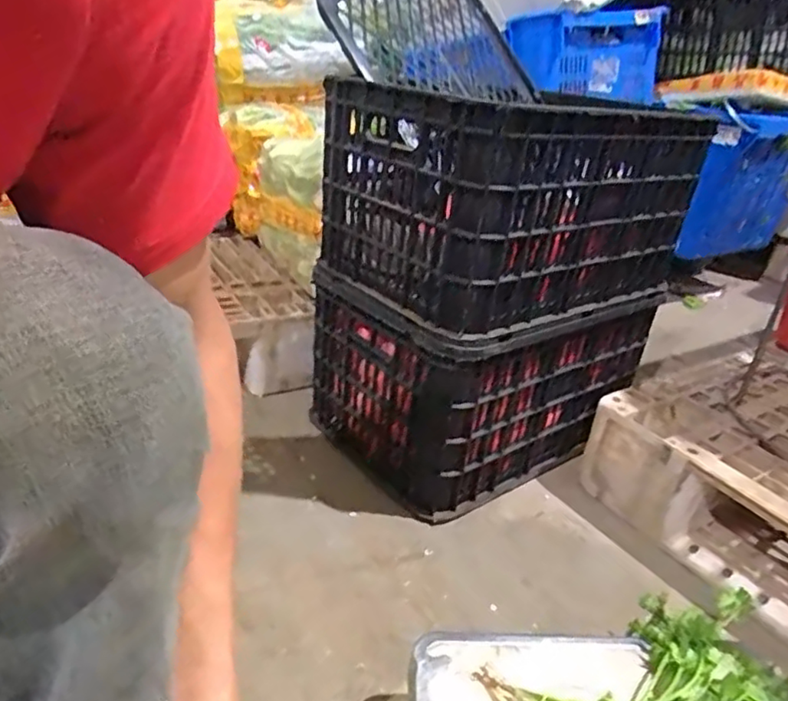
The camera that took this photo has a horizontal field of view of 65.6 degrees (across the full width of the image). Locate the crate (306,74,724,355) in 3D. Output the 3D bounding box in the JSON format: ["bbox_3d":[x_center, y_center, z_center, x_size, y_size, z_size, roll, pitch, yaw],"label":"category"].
[{"bbox_3d":[0.170,-0.206,0.866,0.445,0.265,0.301,-12,32,-33],"label":"crate"}]

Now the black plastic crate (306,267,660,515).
[{"bbox_3d":[0.138,0.018,0.986,0.434,0.268,0.317,-15,33,-38],"label":"black plastic crate"}]

